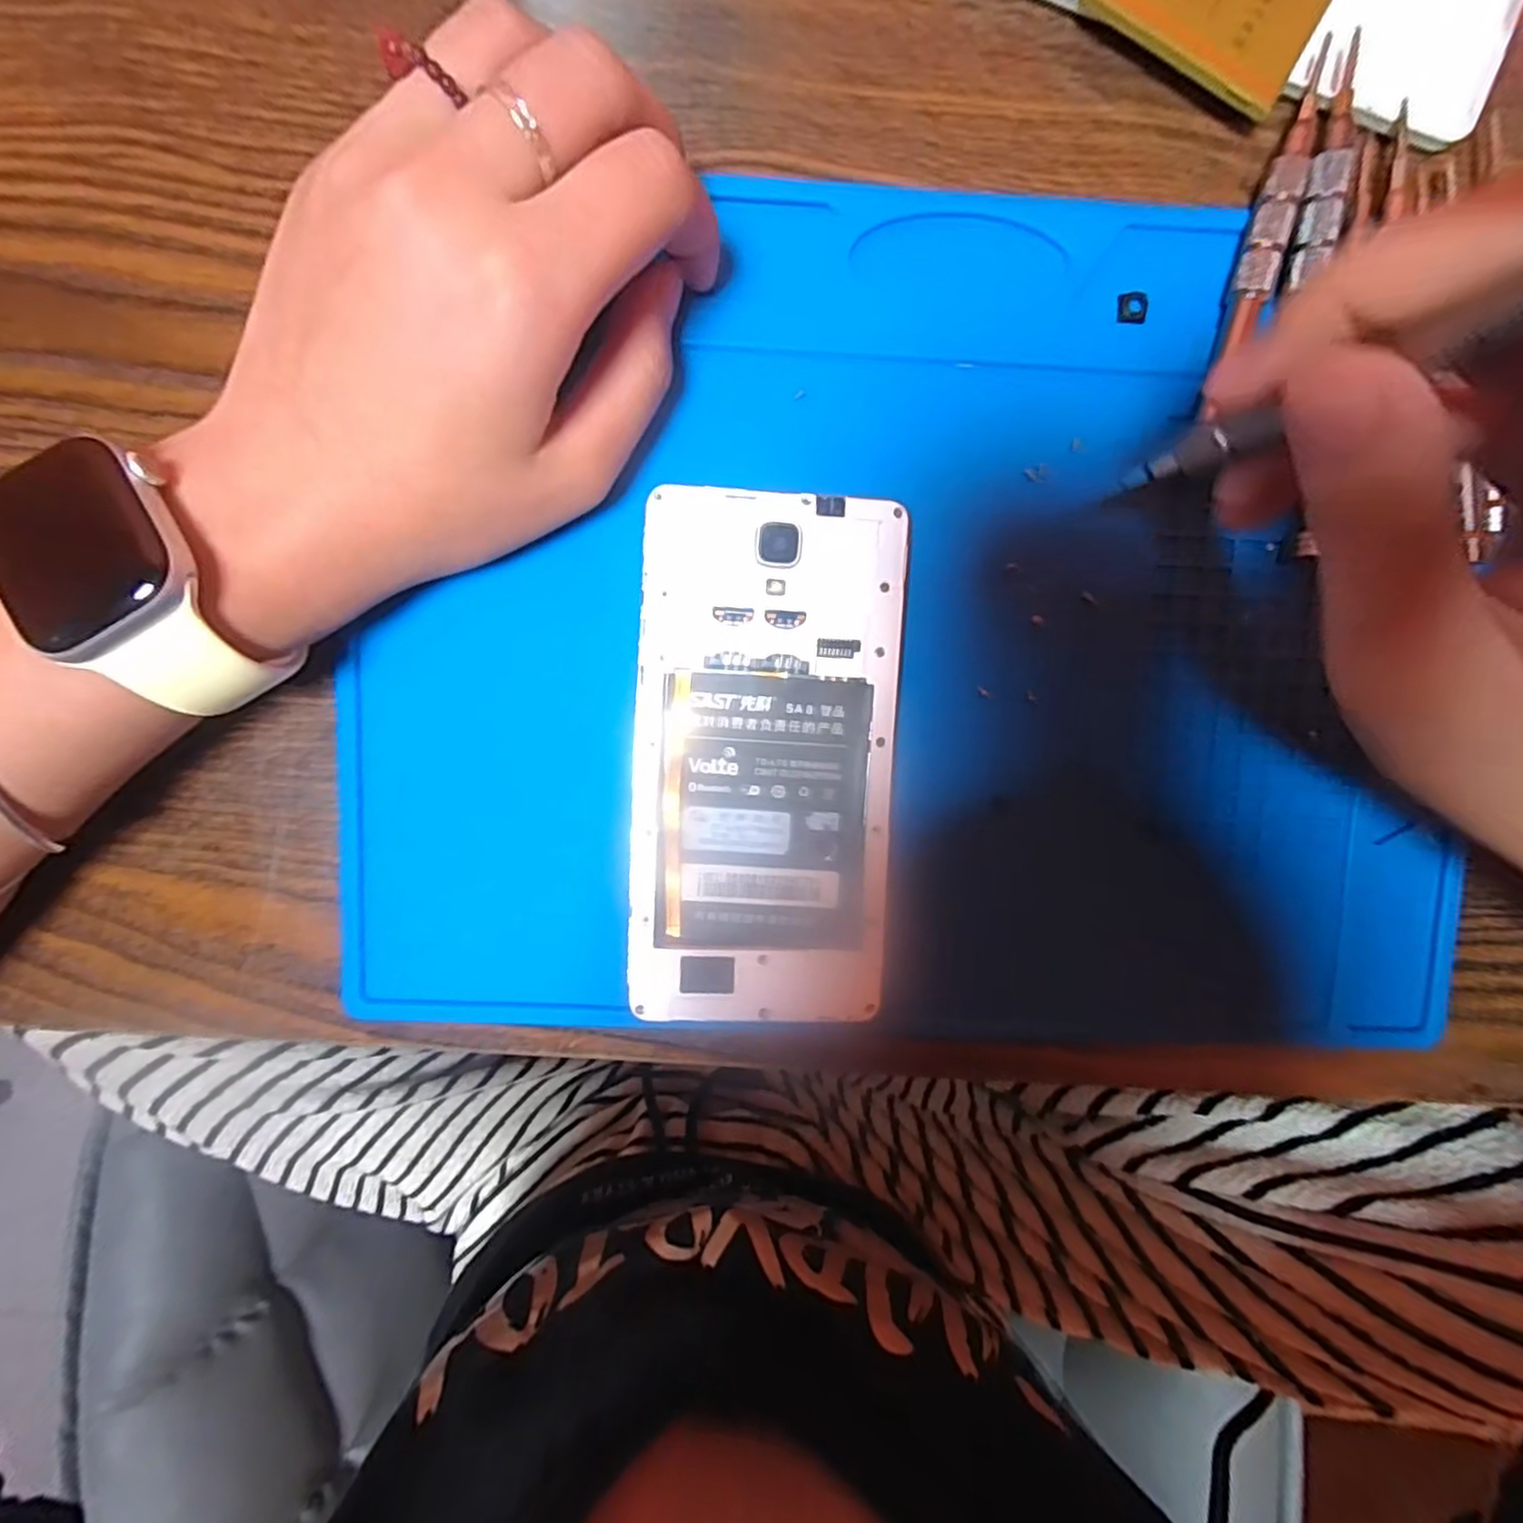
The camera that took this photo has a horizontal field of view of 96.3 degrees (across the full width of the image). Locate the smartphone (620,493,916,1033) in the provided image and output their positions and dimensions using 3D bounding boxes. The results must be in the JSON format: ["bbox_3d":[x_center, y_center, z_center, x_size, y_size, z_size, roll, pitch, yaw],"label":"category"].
[{"bbox_3d":[0.001,0.000,0.185,0.068,0.013,0.138,3,95,-2],"label":"smartphone"}]

